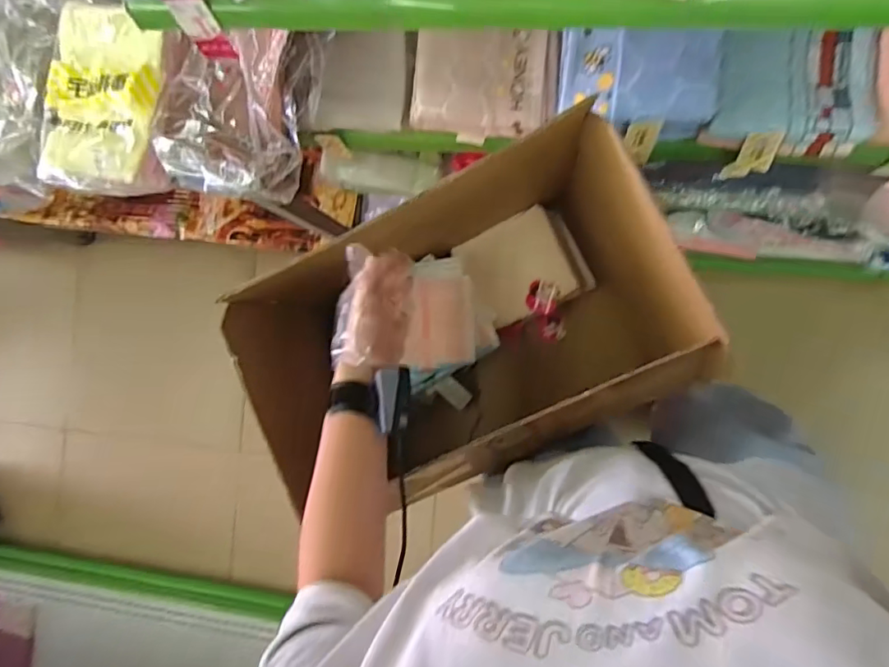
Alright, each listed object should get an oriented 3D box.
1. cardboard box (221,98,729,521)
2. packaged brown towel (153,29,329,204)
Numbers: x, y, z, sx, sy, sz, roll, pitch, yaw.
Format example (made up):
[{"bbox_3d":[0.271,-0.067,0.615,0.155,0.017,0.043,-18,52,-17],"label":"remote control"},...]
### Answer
[{"bbox_3d":[0.057,-0.011,0.847,0.490,0.503,0.335,-29,85,8],"label":"cardboard box"},{"bbox_3d":[-0.306,-0.311,0.752,0.244,0.087,0.223,9,91,9],"label":"packaged brown towel"}]

